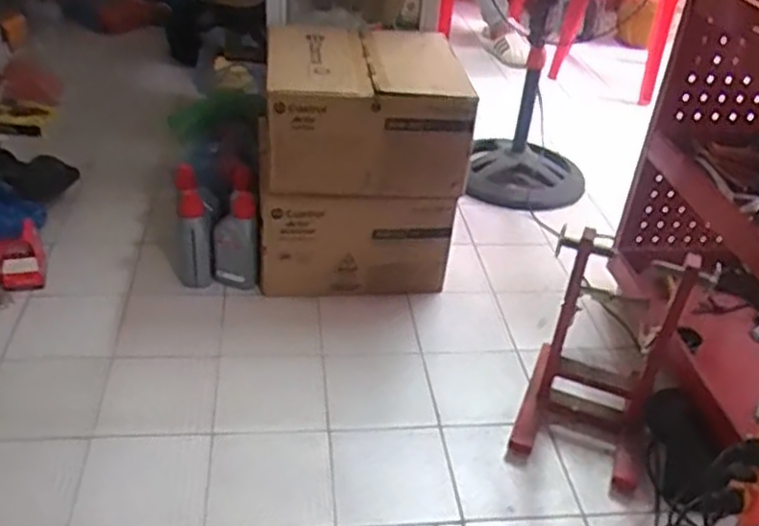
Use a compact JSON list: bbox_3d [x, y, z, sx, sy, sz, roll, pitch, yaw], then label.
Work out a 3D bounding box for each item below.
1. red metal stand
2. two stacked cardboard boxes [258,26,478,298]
[{"bbox_3d":[0.379,0.157,1.245,0.226,0.390,0.202,15,35,13],"label":"red metal stand"},{"bbox_3d":[-0.050,-0.209,1.585,0.400,0.483,0.373,-1,35,-10],"label":"two stacked cardboard boxes"}]

